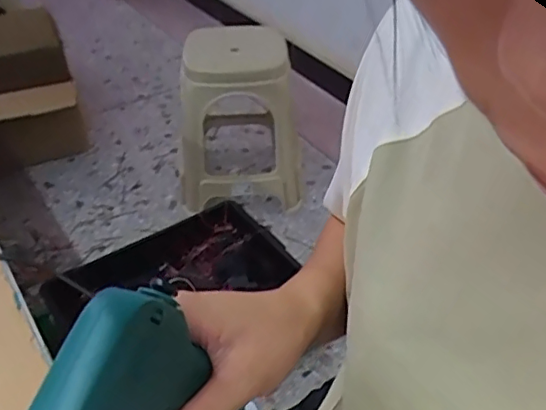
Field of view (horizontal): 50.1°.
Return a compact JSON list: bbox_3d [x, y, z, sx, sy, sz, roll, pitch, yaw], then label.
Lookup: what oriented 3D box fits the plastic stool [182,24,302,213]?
[{"bbox_3d":[-0.091,-0.272,1.703,0.322,0.388,0.414,-1,40,-1],"label":"plastic stool"}]

